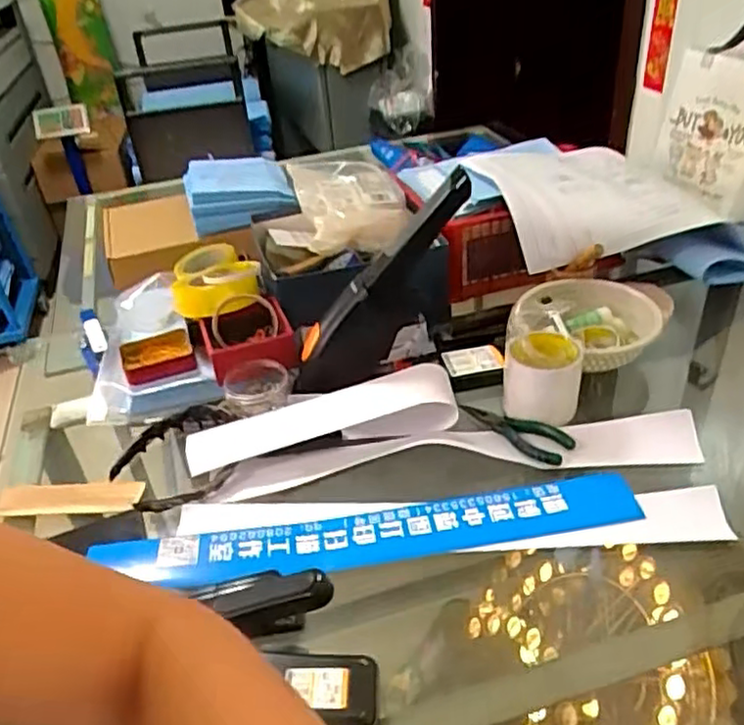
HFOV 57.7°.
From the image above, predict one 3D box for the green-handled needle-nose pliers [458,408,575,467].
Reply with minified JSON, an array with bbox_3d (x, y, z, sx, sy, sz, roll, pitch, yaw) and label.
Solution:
[{"bbox_3d":[0.173,0.081,0.843,0.152,0.014,0.056,26,46,37],"label":"green-handled needle-nose pliers"}]

